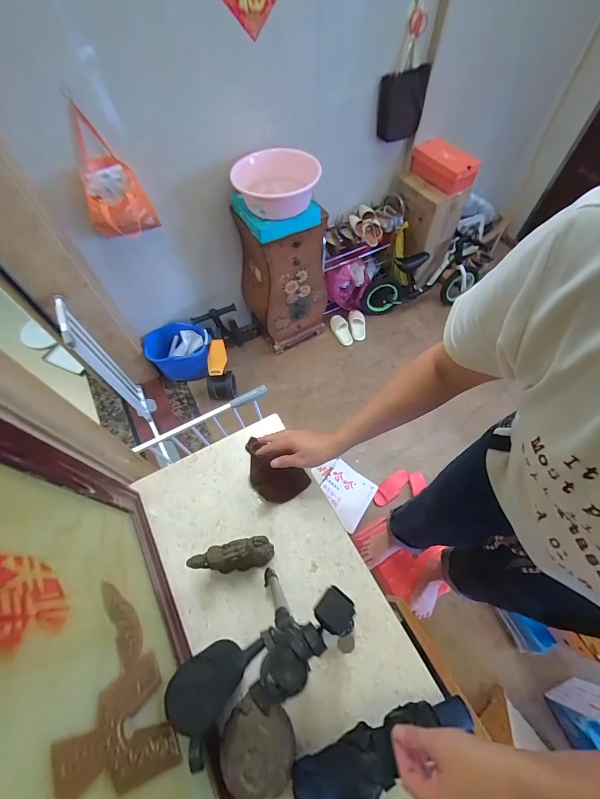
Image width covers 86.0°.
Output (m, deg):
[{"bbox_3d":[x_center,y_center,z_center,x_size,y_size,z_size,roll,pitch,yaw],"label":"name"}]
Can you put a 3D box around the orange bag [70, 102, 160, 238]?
[{"bbox_3d":[-0.679,-0.754,1.142,0.162,0.366,0.243,-2,60,-1],"label":"orange bag"}]

